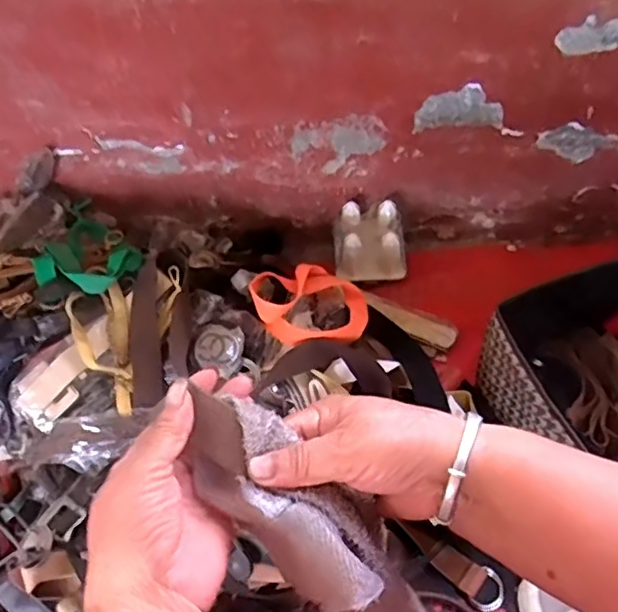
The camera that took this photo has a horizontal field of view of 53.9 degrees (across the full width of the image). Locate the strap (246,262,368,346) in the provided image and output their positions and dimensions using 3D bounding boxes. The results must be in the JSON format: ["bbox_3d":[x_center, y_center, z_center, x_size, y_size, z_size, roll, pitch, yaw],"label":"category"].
[{"bbox_3d":[0.004,-0.009,0.846,0.166,0.053,0.140,19,55,17],"label":"strap"}]

